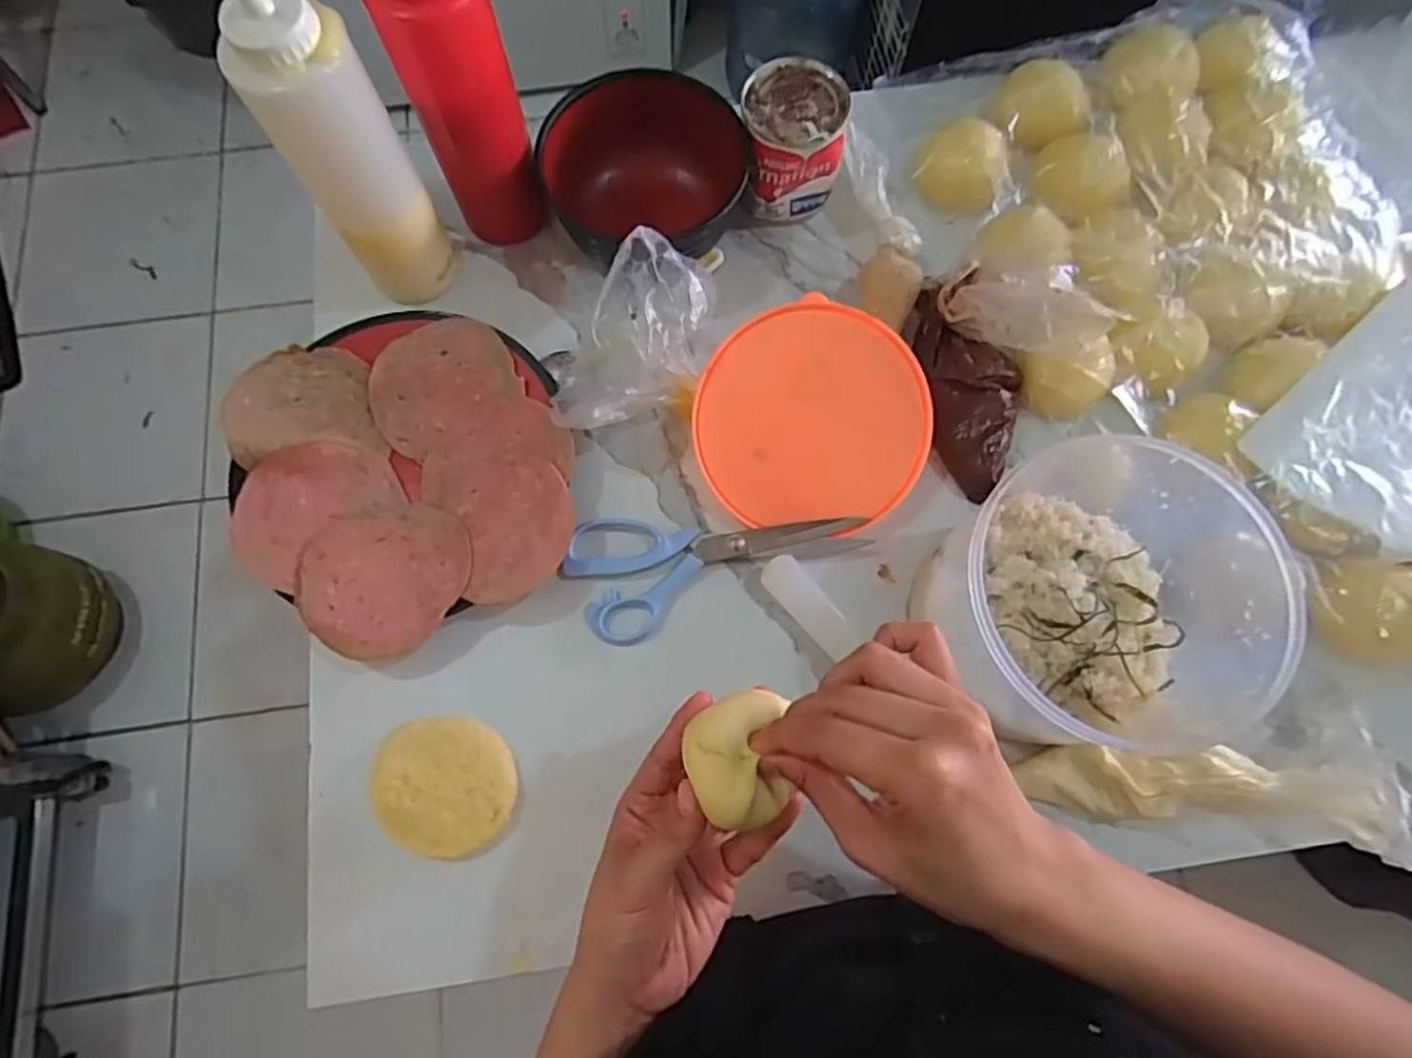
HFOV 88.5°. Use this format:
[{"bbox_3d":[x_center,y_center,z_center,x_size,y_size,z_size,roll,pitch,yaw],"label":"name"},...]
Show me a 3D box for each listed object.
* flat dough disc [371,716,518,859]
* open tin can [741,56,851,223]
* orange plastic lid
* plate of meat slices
[{"bbox_3d":[-0.158,0.154,0.437,0.084,0.010,0.075,13,73,4],"label":"flat dough disc"},{"bbox_3d":[0.061,-0.278,0.524,0.074,0.080,0.070,0,72,0],"label":"open tin can"},{"bbox_3d":[0.068,-0.069,0.471,0.144,0.007,0.145,1,100,3],"label":"orange plastic lid"},{"bbox_3d":[-0.197,-0.040,0.478,0.209,0.035,0.222,0,72,0],"label":"plate of meat slices"}]

